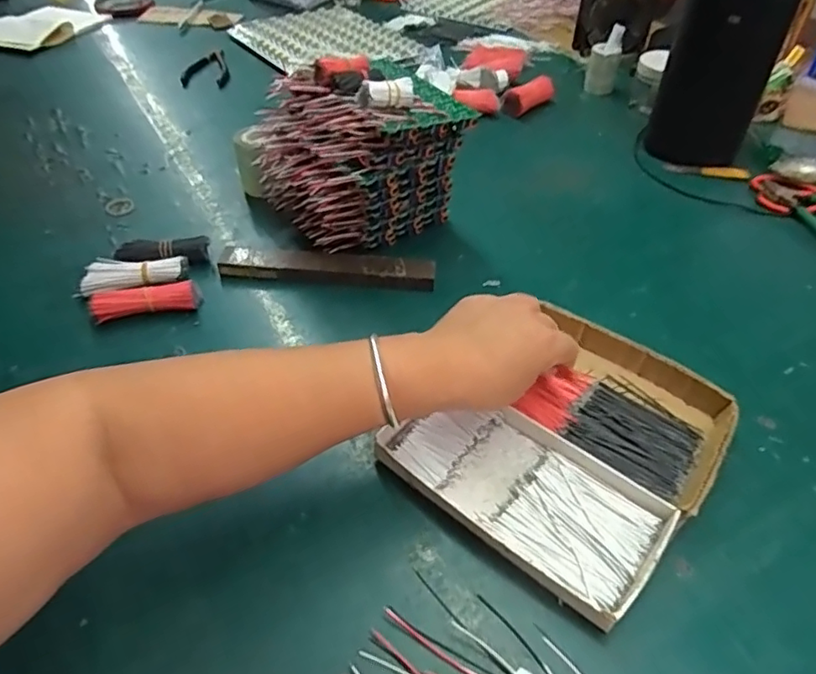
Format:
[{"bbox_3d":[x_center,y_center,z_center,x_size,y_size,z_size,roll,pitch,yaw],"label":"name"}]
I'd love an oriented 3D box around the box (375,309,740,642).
[{"bbox_3d":[0.116,0.074,0.421,0.178,0.021,0.209,35,54,30],"label":"box"}]

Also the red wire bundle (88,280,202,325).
[{"bbox_3d":[-0.236,-0.031,0.528,0.091,0.024,0.021,-13,46,-13],"label":"red wire bundle"}]

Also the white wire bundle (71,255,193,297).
[{"bbox_3d":[-0.260,-0.057,0.559,0.096,0.026,0.032,-7,45,-7],"label":"white wire bundle"}]

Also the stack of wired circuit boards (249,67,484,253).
[{"bbox_3d":[-0.049,-0.179,0.584,0.151,0.146,0.157,-29,51,-26],"label":"stack of wired circuit boards"}]

